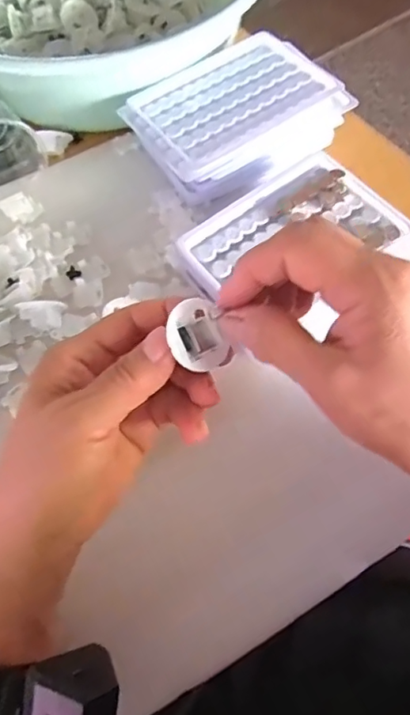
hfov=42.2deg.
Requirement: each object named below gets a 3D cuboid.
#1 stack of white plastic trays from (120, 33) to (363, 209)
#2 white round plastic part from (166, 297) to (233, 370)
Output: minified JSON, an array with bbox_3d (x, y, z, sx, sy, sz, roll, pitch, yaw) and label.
[{"bbox_3d":[0.025,-0.182,0.404,0.151,0.044,0.109,-30,66,-12],"label":"stack of white plastic trays"},{"bbox_3d":[-0.004,-0.009,0.243,0.027,0.006,0.031,-31,100,-35],"label":"white round plastic part"}]

